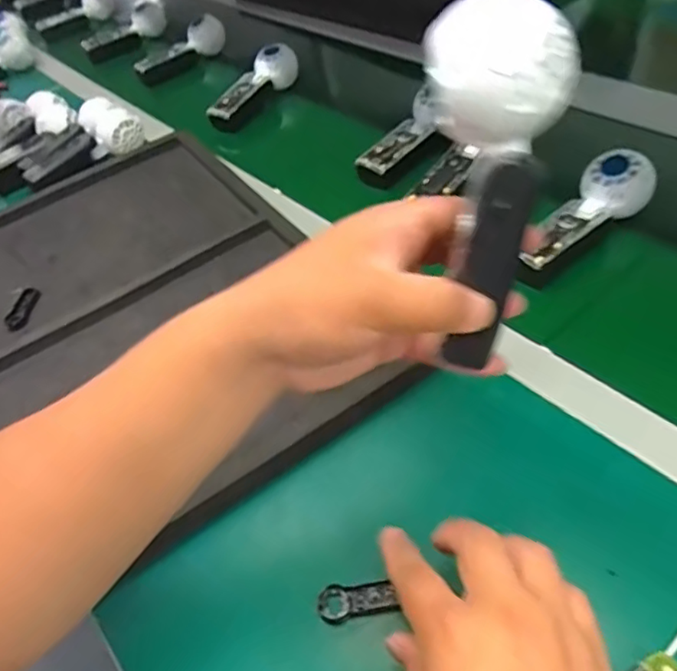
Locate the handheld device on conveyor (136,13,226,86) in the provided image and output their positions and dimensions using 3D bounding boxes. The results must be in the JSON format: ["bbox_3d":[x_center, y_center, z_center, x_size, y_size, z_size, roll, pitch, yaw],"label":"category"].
[{"bbox_3d":[-0.275,-0.497,1.049,0.173,0.059,0.064,-36,53,-7],"label":"handheld device on conveyor"}]

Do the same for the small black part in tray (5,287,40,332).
[{"bbox_3d":[-0.338,-0.029,0.645,0.022,0.008,0.067,-3,48,2],"label":"small black part in tray"}]

